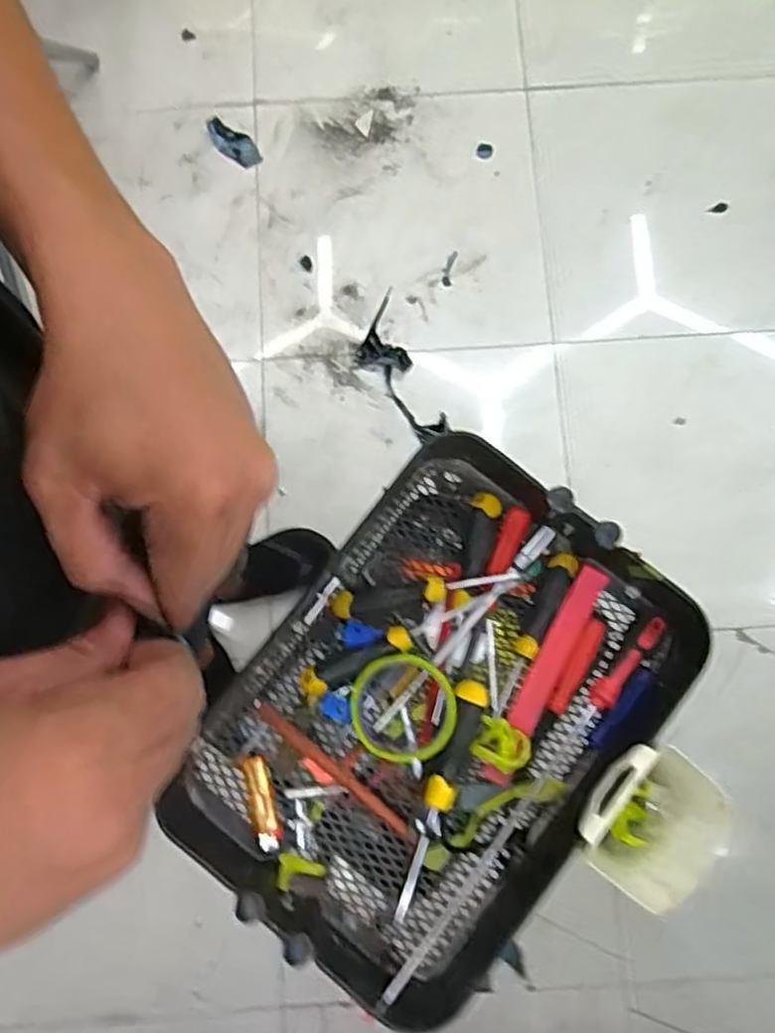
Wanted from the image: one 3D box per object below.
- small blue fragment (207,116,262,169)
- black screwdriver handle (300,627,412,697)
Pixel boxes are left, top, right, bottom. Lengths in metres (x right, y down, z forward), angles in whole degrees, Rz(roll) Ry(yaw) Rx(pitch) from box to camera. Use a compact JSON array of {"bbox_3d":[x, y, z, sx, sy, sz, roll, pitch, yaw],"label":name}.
[{"bbox_3d":[-0.342,-0.822,1.556,0.142,0.014,0.056,37,81,5],"label":"small blue fragment"},{"bbox_3d":[-0.029,0.131,0.637,0.105,0.030,0.028,-23,81,-5],"label":"black screwdriver handle"}]

